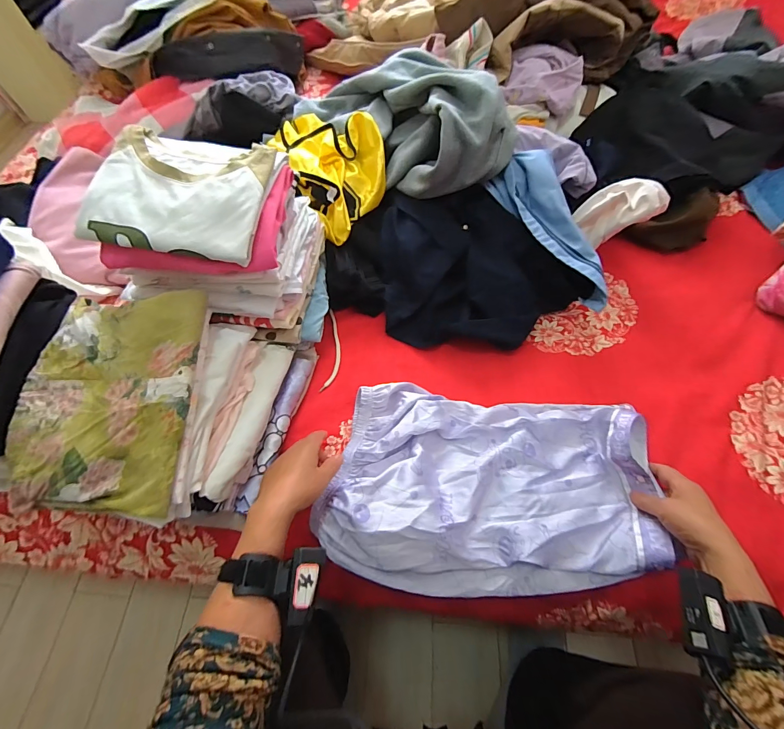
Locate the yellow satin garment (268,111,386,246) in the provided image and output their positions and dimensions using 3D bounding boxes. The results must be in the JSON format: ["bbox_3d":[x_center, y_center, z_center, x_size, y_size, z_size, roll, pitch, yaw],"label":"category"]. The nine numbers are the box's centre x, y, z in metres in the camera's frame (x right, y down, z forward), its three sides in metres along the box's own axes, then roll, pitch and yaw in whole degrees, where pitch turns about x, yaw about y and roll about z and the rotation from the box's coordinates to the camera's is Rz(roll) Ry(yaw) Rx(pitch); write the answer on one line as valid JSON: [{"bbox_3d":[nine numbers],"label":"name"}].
[{"bbox_3d":[-0.109,-0.387,0.690,0.186,0.083,0.309,-20,64,-8],"label":"yellow satin garment"}]

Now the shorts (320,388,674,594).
[{"bbox_3d":[0.128,0.166,0.496,0.430,0.060,0.271,6,63,5],"label":"shorts"}]

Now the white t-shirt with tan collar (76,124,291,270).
[{"bbox_3d":[-0.264,-0.222,0.454,0.213,0.049,0.184,5,63,5],"label":"white t-shirt with tan collar"}]

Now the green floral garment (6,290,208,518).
[{"bbox_3d":[-0.344,0.037,0.427,0.206,0.023,0.255,-1,75,4],"label":"green floral garment"}]

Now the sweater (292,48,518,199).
[{"bbox_3d":[0.013,-0.493,0.697,0.253,0.145,0.445,-30,66,-13],"label":"sweater"}]

